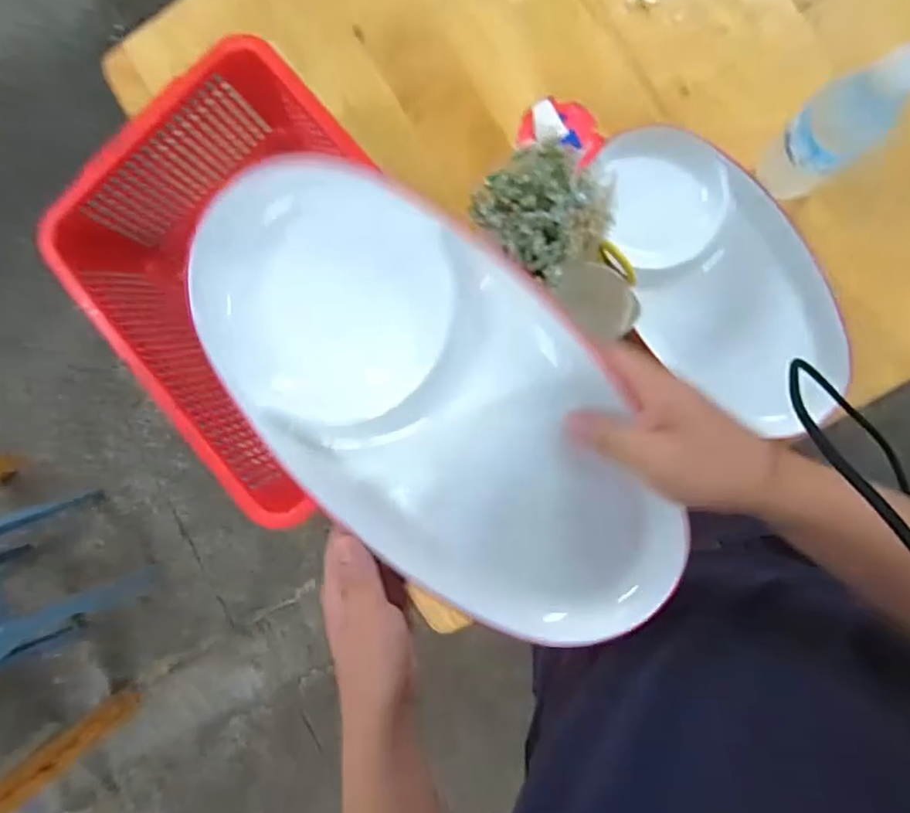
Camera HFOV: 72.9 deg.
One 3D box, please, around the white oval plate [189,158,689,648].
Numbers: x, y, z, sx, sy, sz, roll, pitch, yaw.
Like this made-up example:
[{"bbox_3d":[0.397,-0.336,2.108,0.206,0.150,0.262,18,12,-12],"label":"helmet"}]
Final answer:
[{"bbox_3d":[-0.006,0.009,0.358,0.321,0.036,0.174,41,105,-11],"label":"white oval plate"}]

